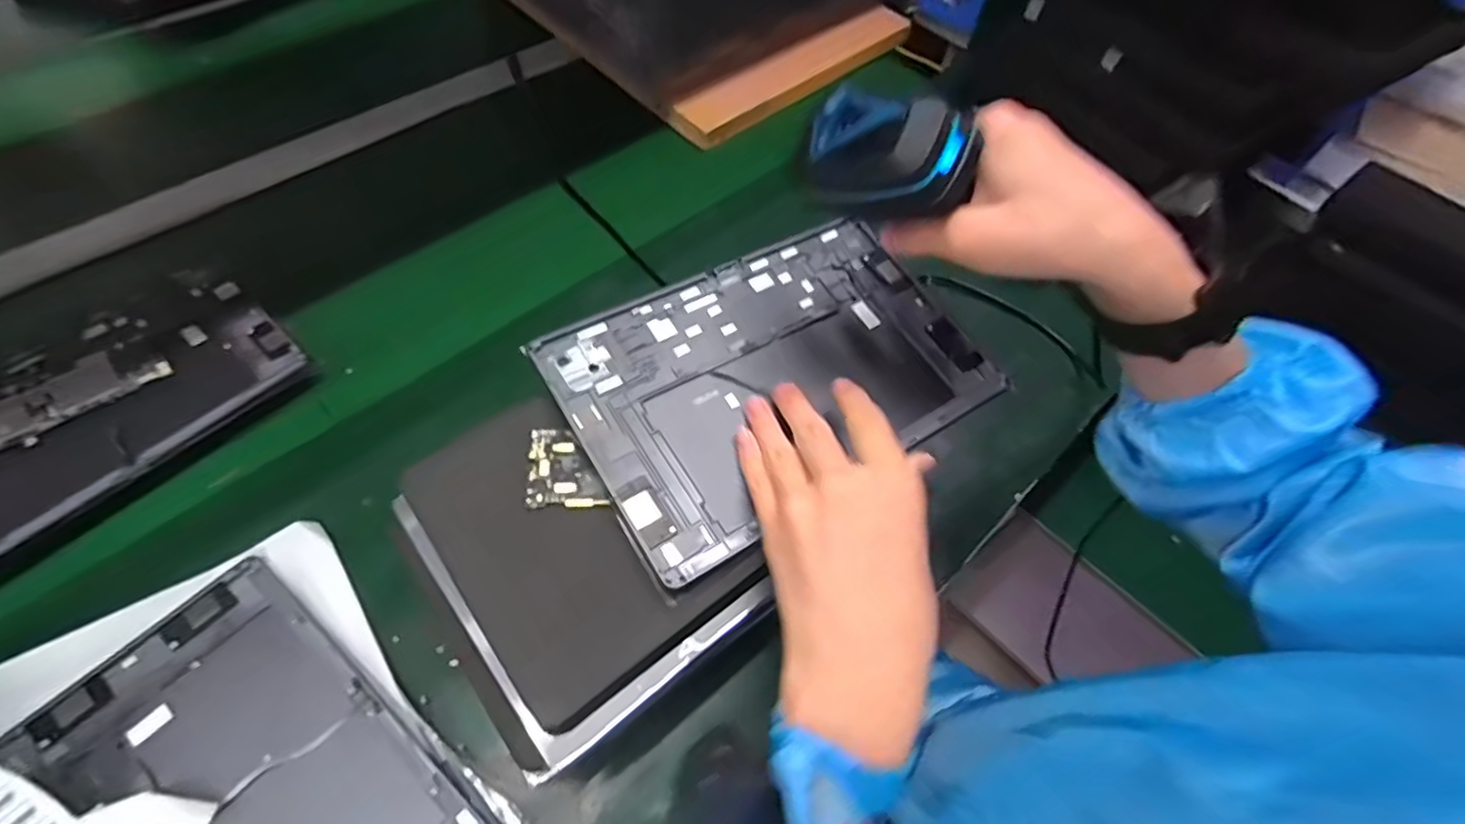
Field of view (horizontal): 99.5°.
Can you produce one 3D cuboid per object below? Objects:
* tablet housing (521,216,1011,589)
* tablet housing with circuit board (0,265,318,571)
[{"bbox_3d":[0.029,-0.027,0.383,0.254,0.009,0.165,-27,68,-22],"label":"tablet housing"},{"bbox_3d":[-0.464,-0.003,0.450,0.166,0.017,0.249,37,64,17],"label":"tablet housing with circuit board"}]

